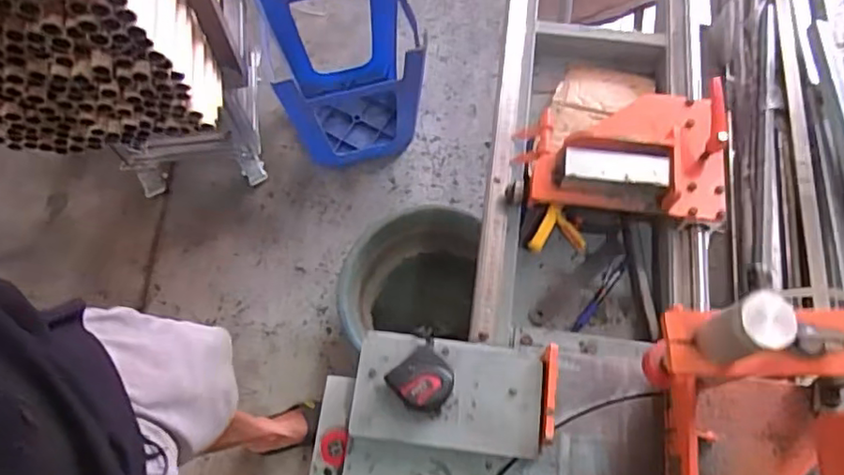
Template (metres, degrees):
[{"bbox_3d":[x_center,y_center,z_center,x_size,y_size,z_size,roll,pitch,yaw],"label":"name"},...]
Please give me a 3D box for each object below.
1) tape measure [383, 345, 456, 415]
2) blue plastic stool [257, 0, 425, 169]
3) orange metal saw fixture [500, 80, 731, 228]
[{"bbox_3d":[0.001,0.156,0.660,0.060,0.039,0.061,-39,73,-14],"label":"tape measure"},{"bbox_3d":[-0.182,-0.419,1.496,0.350,0.406,0.335,-14,69,-6],"label":"blue plastic stool"},{"bbox_3d":[0.264,-0.117,0.820,0.265,0.099,0.182,8,68,3],"label":"orange metal saw fixture"}]

